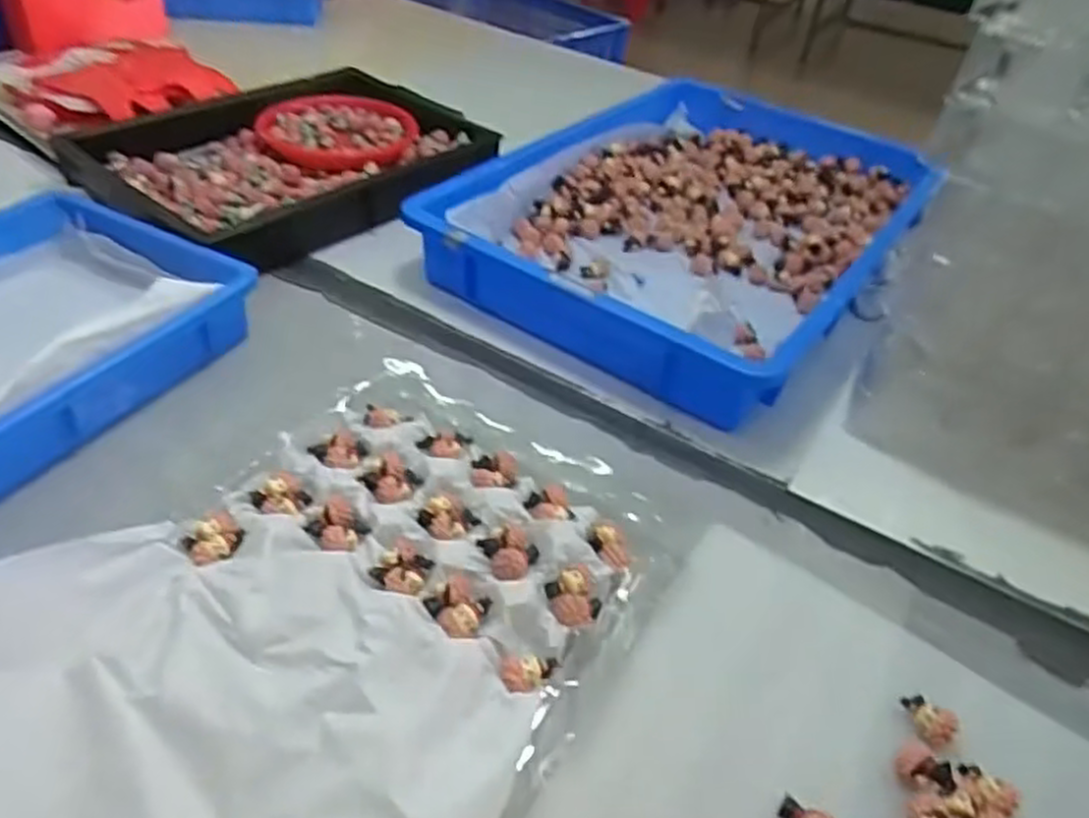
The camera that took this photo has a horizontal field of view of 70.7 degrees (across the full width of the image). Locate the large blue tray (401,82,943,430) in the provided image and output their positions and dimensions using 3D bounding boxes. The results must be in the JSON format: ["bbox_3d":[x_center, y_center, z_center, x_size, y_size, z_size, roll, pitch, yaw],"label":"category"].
[{"bbox_3d":[0.174,-0.214,0.832,0.366,0.078,0.566,28,46,22],"label":"large blue tray"}]

